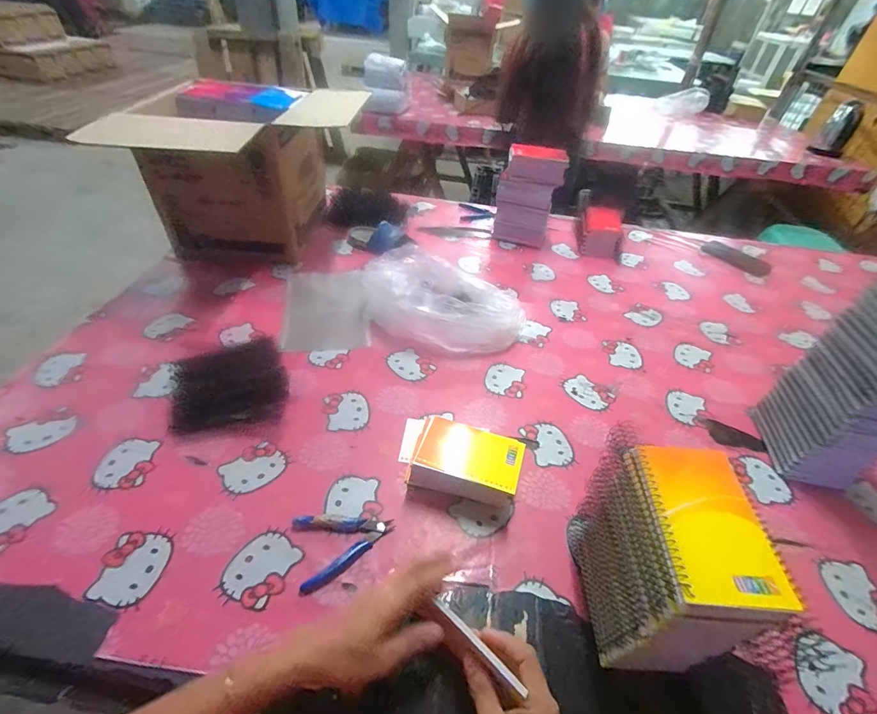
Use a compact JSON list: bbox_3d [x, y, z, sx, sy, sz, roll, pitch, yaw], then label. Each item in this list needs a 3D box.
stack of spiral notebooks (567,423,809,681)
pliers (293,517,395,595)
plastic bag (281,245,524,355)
[{"bbox_3d":[0.210,0.199,0.412,0.091,0.216,0.159,2,43,-4],"label":"stack of spiral notebooks"},{"bbox_3d":[-0.112,0.224,0.502,0.115,0.011,0.082,-11,45,-17],"label":"pliers"},{"bbox_3d":[-0.073,-0.112,0.795,0.441,0.102,0.206,4,43,-2],"label":"plastic bag"}]

